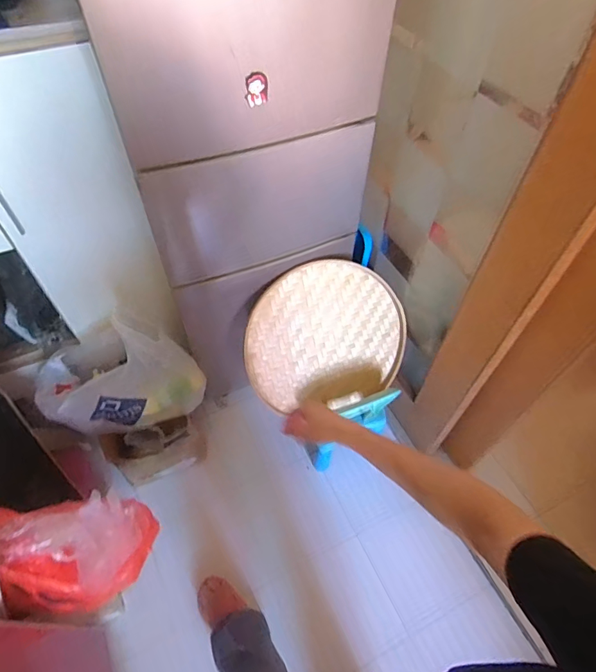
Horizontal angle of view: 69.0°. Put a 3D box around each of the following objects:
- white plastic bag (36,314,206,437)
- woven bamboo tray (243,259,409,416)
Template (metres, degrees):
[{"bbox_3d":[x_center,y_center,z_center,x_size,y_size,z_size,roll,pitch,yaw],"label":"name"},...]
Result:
[{"bbox_3d":[-0.511,0.106,1.222,0.448,0.306,0.222,-4,53,-6],"label":"white plastic bag"},{"bbox_3d":[0.087,0.007,1.277,0.477,0.432,0.025,-21,18,-9],"label":"woven bamboo tray"}]

